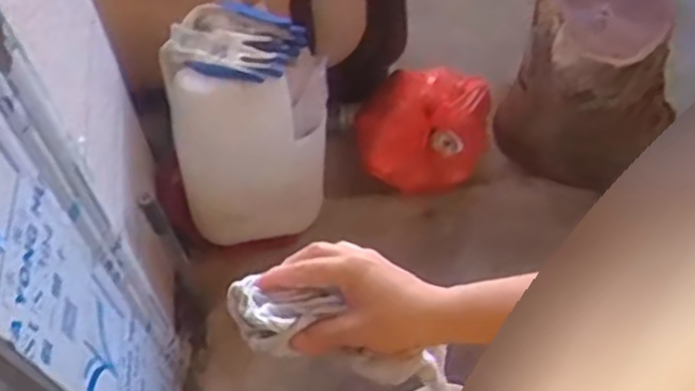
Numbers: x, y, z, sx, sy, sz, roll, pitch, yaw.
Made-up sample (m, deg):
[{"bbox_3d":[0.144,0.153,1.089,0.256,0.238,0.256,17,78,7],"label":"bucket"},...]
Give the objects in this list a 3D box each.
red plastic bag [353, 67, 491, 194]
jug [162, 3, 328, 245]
[{"bbox_3d":[0.154,-0.150,1.548,0.267,0.202,0.199,17,61,8],"label":"red plastic bag"},{"bbox_3d":[-0.173,-0.122,1.359,0.267,0.402,0.240,-8,61,-6],"label":"jug"}]

